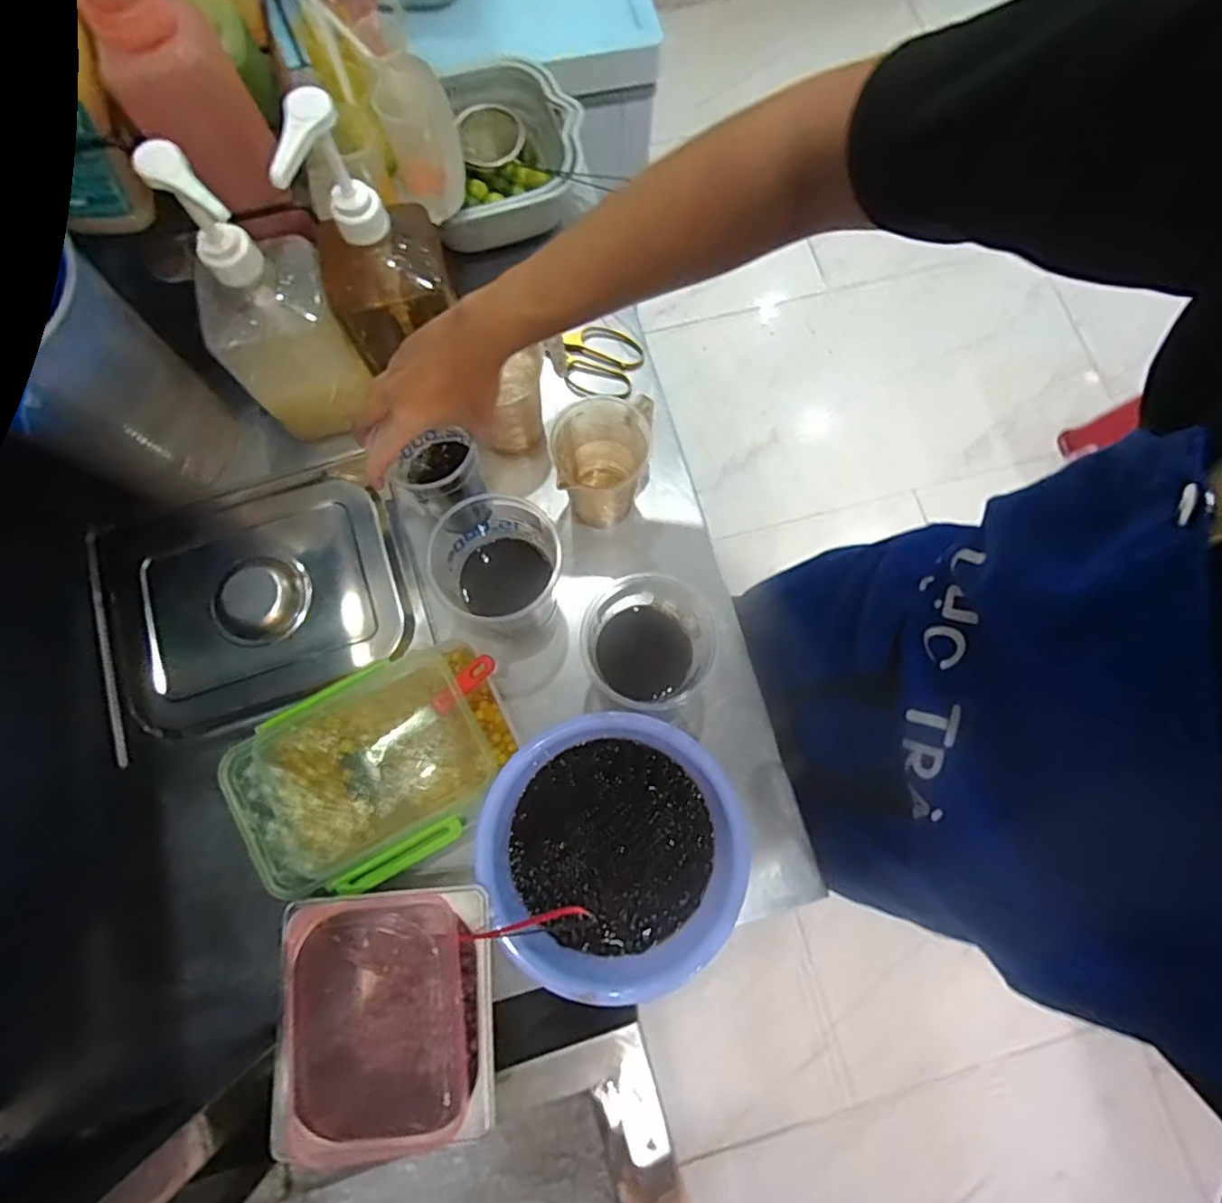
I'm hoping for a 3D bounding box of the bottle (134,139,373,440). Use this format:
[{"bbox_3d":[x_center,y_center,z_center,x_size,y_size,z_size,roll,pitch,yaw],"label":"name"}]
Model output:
[{"bbox_3d":[-0.315,-0.265,0.568,0.121,0.285,0.103,-34,79,-9],"label":"bottle"}]

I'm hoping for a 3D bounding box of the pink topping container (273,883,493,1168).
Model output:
[{"bbox_3d":[-0.180,0.331,0.520,0.161,0.101,0.176,-4,76,-2],"label":"pink topping container"}]

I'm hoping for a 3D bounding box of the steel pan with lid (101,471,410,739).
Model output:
[{"bbox_3d":[-0.372,0.000,0.651,0.285,0.046,0.240,-16,77,-5],"label":"steel pan with lid"}]

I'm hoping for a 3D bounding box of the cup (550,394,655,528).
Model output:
[{"bbox_3d":[-0.009,-0.137,0.634,0.090,0.152,0.087,0,76,-1],"label":"cup"}]

